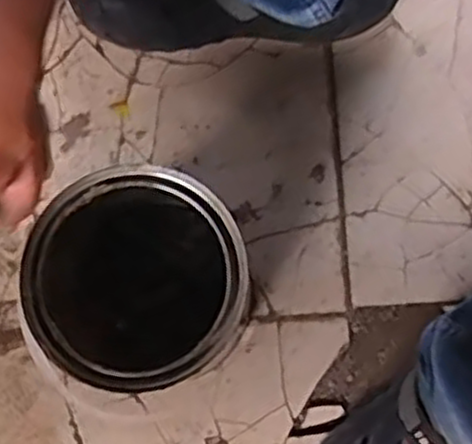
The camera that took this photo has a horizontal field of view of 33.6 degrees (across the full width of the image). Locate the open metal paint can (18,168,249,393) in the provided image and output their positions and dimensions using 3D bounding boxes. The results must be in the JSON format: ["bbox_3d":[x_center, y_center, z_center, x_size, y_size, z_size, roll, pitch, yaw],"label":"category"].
[{"bbox_3d":[-0.066,0.052,0.598,0.148,0.163,0.147,0,80,1],"label":"open metal paint can"}]

